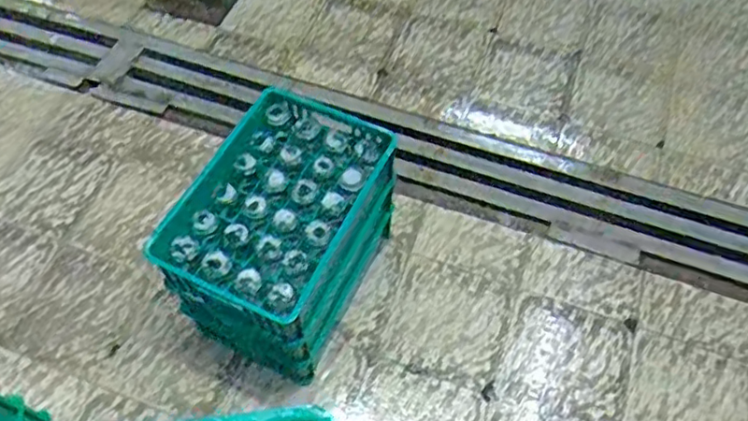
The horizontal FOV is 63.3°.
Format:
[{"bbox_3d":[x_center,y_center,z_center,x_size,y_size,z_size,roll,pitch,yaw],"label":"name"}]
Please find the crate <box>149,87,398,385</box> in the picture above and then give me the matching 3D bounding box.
[{"bbox_3d":[-0.192,0.049,1.351,0.335,0.349,0.494,24,61,13],"label":"crate"}]

